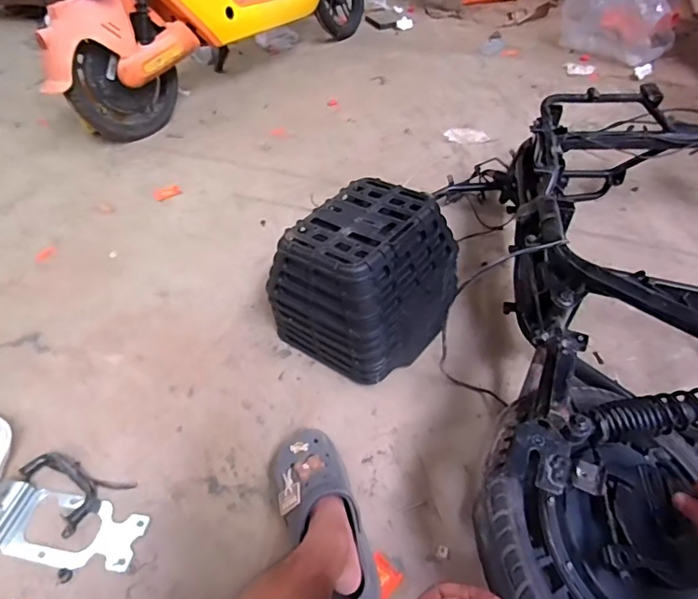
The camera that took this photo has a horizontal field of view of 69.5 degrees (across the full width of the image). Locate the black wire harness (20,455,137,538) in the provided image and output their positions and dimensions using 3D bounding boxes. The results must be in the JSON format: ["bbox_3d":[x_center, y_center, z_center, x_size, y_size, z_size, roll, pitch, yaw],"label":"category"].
[{"bbox_3d":[-0.433,0.283,0.799,0.142,0.030,0.111,33,55,30],"label":"black wire harness"}]

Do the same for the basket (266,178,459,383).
[{"bbox_3d":[0.040,-0.036,0.949,0.248,0.252,0.288,31,54,28],"label":"basket"}]

